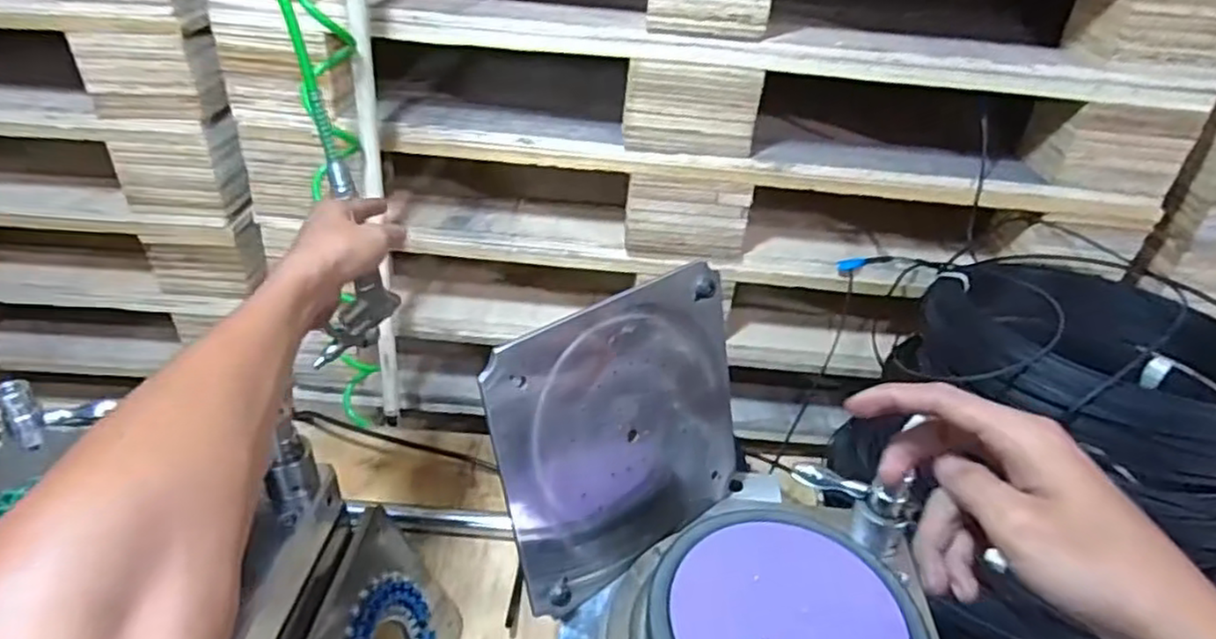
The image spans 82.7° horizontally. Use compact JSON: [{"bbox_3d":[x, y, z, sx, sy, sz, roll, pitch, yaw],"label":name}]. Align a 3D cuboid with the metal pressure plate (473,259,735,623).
[{"bbox_3d":[0.012,0.069,0.408,0.168,0.169,0.011,-24,25,-34],"label":"metal pressure plate"}]

